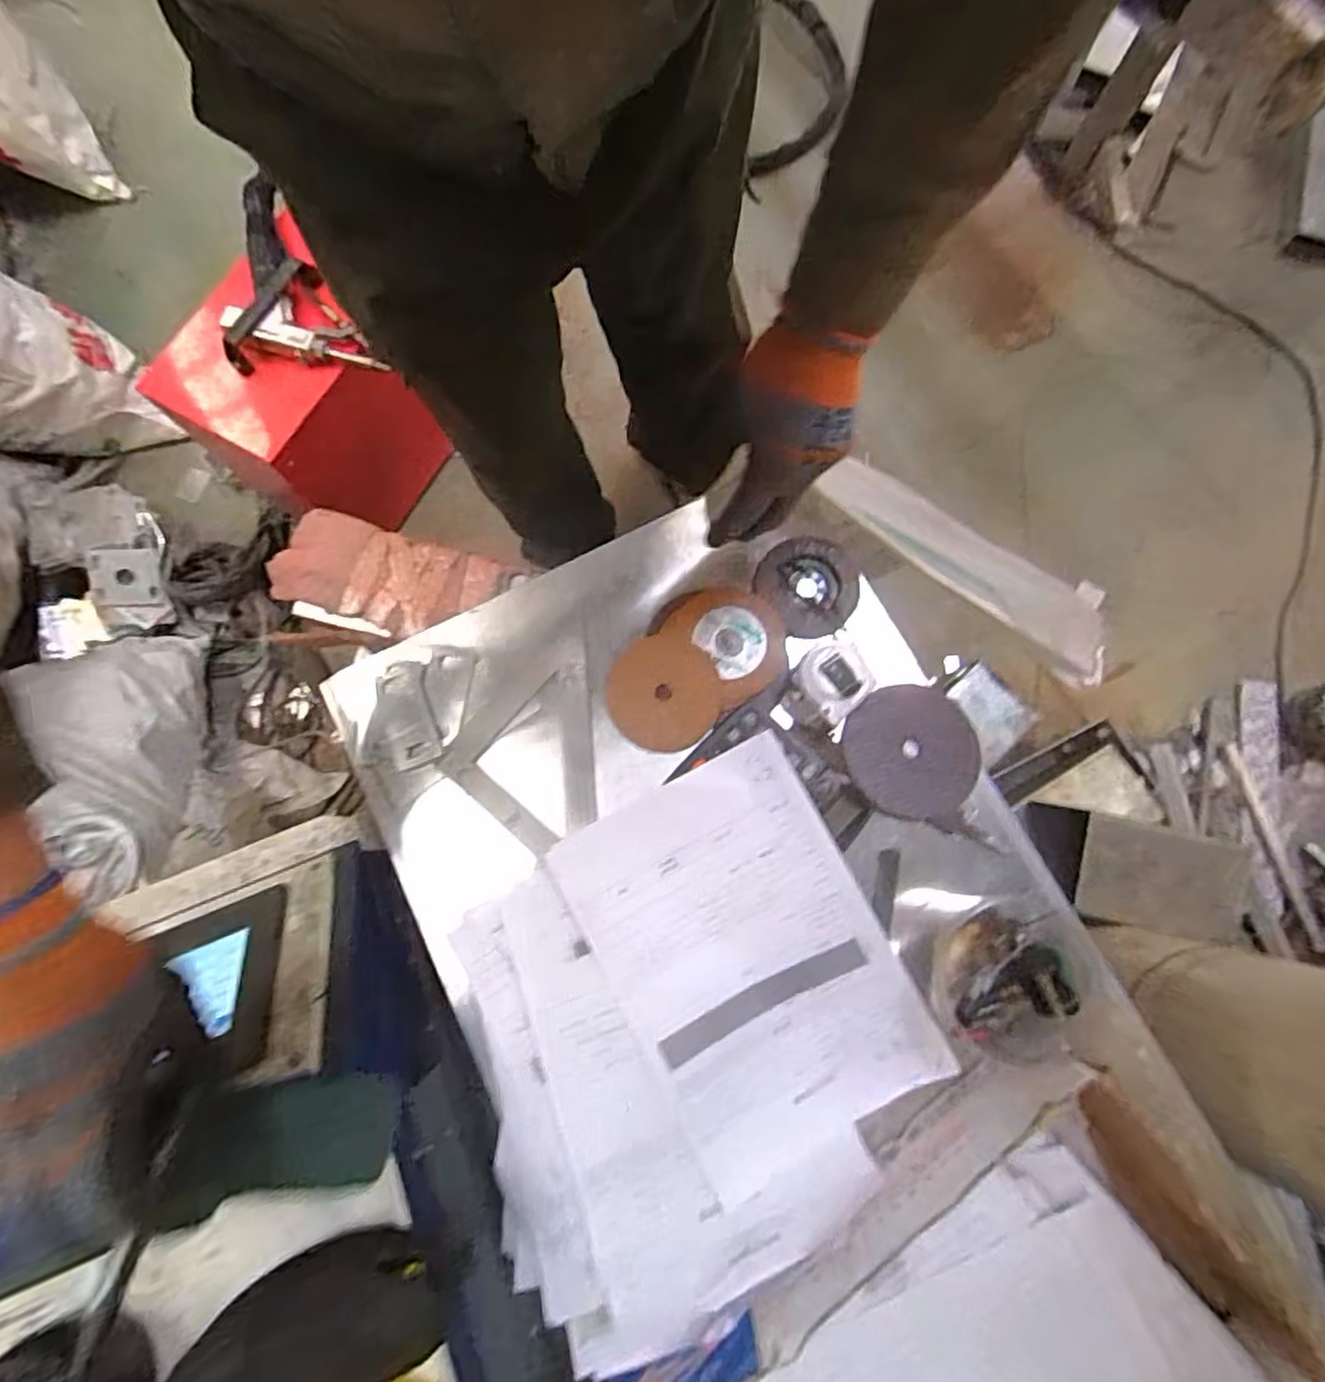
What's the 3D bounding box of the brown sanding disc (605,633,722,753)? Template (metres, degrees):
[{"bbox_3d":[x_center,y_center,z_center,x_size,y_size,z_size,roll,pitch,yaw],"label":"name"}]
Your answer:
[{"bbox_3d":[0.000,0.001,0.601,0.099,0.004,0.106,-5,75,5],"label":"brown sanding disc"}]

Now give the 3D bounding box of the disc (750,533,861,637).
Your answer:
[{"bbox_3d":[0.139,-0.100,0.618,0.091,0.019,0.094,0,77,0],"label":"disc"}]

